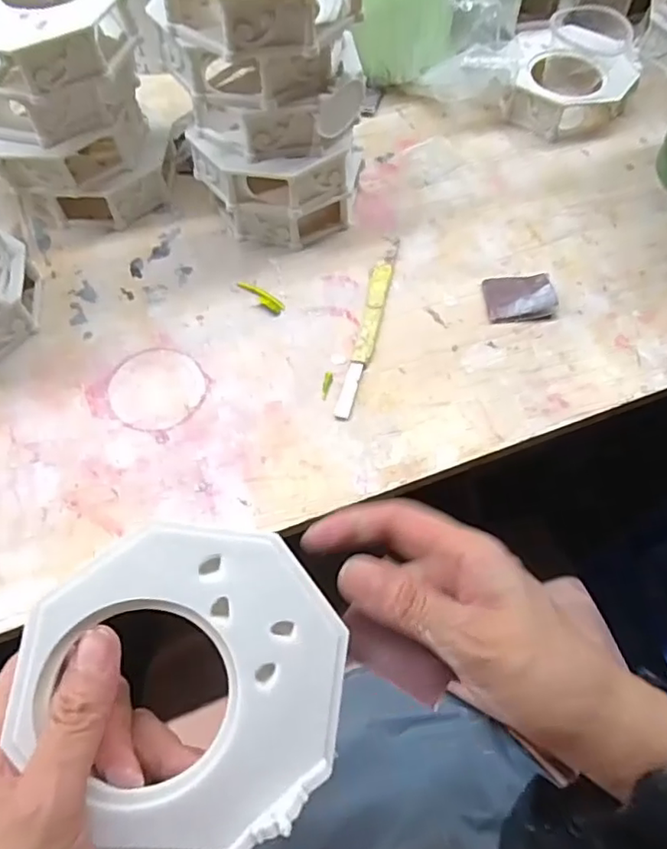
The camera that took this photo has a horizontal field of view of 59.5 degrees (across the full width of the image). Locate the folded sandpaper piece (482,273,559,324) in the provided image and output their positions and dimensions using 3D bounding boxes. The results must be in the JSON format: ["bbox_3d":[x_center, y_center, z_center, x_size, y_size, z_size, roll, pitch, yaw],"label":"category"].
[{"bbox_3d":[0.137,-0.095,0.429,0.047,0.013,0.037,-4,62,-3],"label":"folded sandpaper piece"}]

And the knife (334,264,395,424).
[{"bbox_3d":[0.023,-0.063,0.413,0.015,0.008,0.134,11,62,5],"label":"knife"}]

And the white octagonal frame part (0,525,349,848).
[{"bbox_3d":[-0.050,0.096,0.217,0.109,0.007,0.113,-35,88,-16],"label":"white octagonal frame part"}]

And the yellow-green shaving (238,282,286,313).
[{"bbox_3d":[-0.054,-0.095,0.428,0.040,0.004,0.010,34,67,16],"label":"yellow-green shaving"}]

